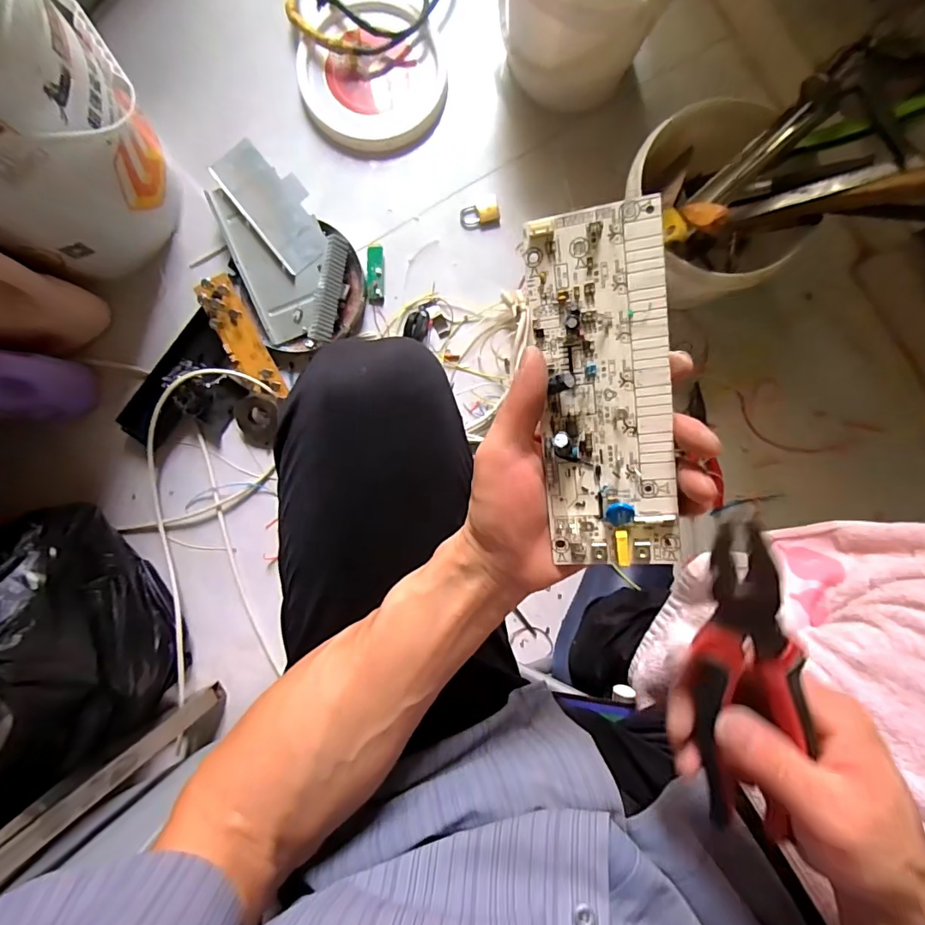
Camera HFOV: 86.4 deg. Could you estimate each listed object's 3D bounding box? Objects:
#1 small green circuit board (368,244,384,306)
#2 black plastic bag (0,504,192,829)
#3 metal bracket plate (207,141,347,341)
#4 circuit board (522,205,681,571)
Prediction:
[{"bbox_3d":[-0.133,-0.289,0.757,0.024,0.006,0.093,-1,89,-1],"label":"small green circuit board"},{"bbox_3d":[-0.539,0.235,0.592,0.230,0.326,0.317,-33,90,-1],"label":"black plastic bag"},{"bbox_3d":[-0.265,-0.323,0.741,0.165,0.041,0.297,-20,90,-1],"label":"metal bracket plate"},{"bbox_3d":[0.075,-0.036,0.263,0.067,0.012,0.187,-4,98,17],"label":"circuit board"}]

